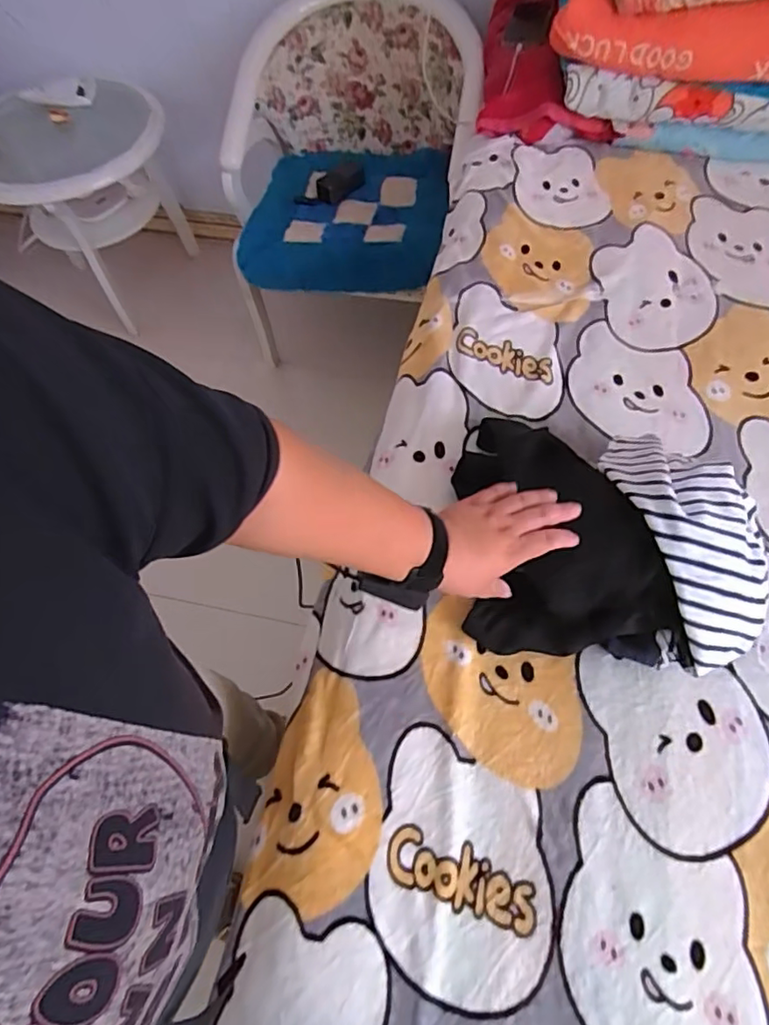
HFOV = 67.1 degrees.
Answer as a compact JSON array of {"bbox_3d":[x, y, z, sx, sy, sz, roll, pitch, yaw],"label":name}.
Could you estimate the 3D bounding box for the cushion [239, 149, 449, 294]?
[{"bbox_3d":[-0.089,-0.731,1.430,0.486,0.113,0.433,0,63,5],"label":"cushion"}]

